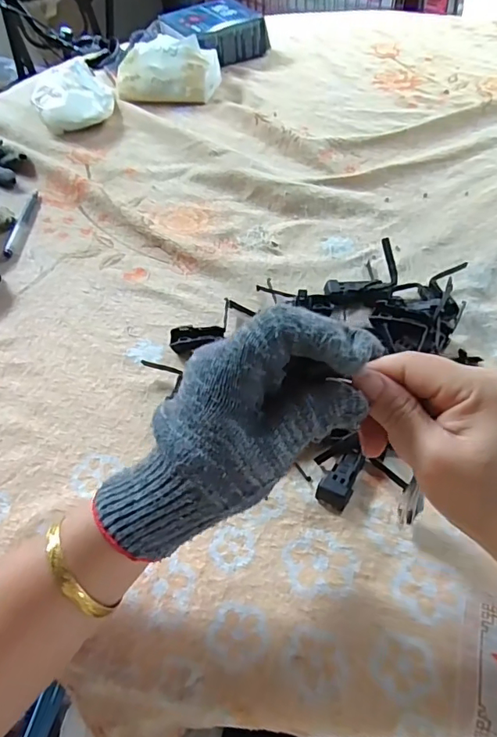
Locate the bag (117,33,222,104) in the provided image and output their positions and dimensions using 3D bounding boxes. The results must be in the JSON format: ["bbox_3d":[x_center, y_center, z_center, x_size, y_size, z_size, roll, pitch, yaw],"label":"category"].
[{"bbox_3d":[-0.121,-0.440,0.738,0.149,0.064,0.069,2,50,5],"label":"bag"}]

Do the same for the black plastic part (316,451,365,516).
[{"bbox_3d":[0.063,0.074,0.332,0.019,0.014,0.041,27,56,24],"label":"black plastic part"}]

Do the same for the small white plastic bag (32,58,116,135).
[{"bbox_3d":[-0.249,-0.386,0.710,0.105,0.052,0.107,-14,50,-8],"label":"small white plastic bag"}]

